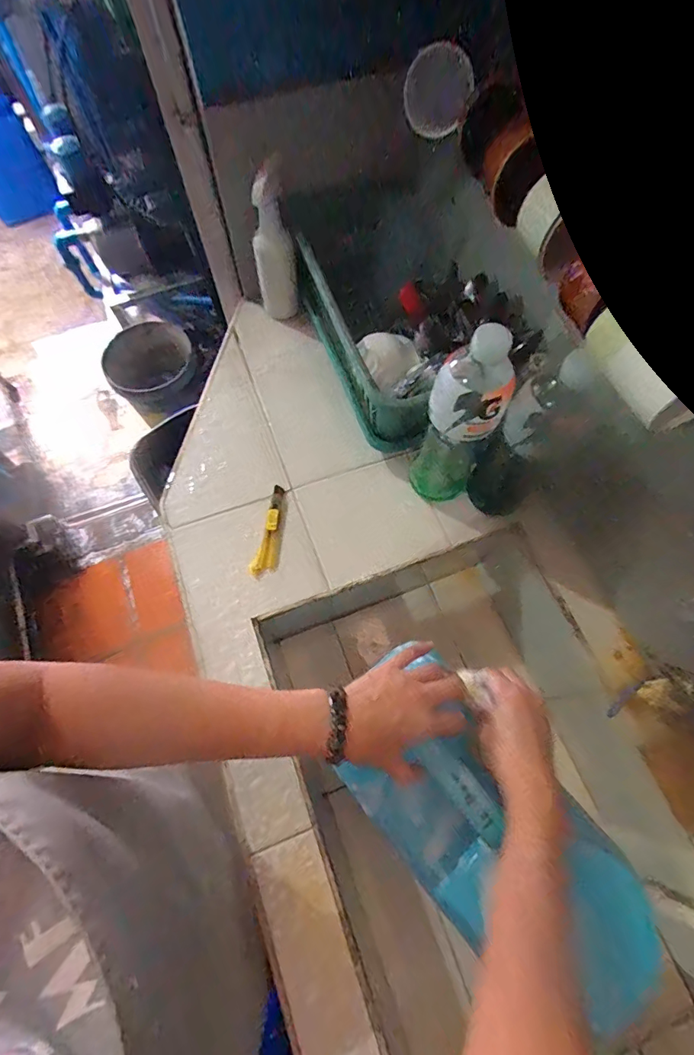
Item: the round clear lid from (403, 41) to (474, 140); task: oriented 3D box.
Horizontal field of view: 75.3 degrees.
[{"bbox_3d":[0.108,-0.509,0.528,0.078,0.083,0.011,-2,68,0],"label":"round clear lid"}]

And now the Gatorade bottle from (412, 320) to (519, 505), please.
[{"bbox_3d":[0.146,-0.129,0.597,0.091,0.276,0.071,25,71,10],"label":"Gatorade bottle"}]

